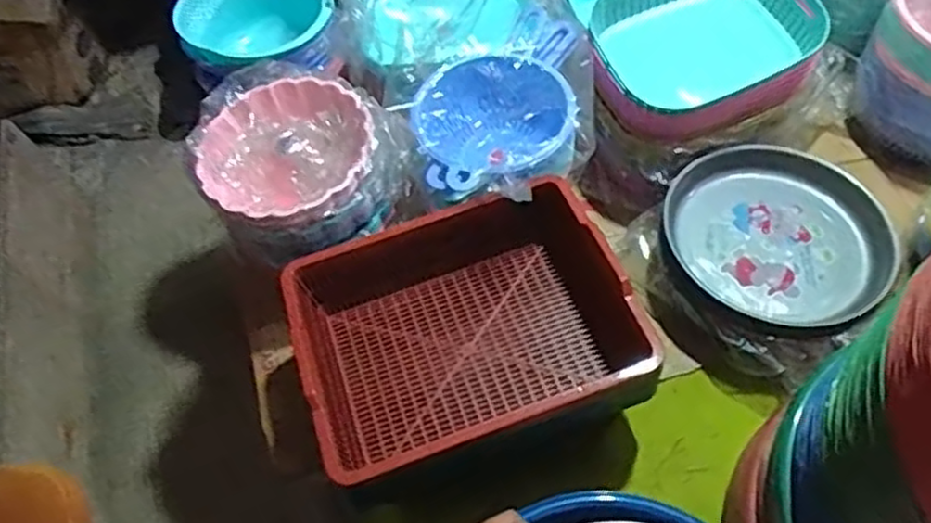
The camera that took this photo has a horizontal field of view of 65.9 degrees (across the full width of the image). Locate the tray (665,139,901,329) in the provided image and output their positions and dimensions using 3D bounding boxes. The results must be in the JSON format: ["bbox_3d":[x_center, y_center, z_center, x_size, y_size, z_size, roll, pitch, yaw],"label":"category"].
[{"bbox_3d":[0.441,-0.043,0.985,0.314,0.048,0.283,-26,59,-12],"label":"tray"}]

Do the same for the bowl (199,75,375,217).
[{"bbox_3d":[-0.229,-0.140,0.949,0.222,0.065,0.202,-2,57,3],"label":"bowl"}]

